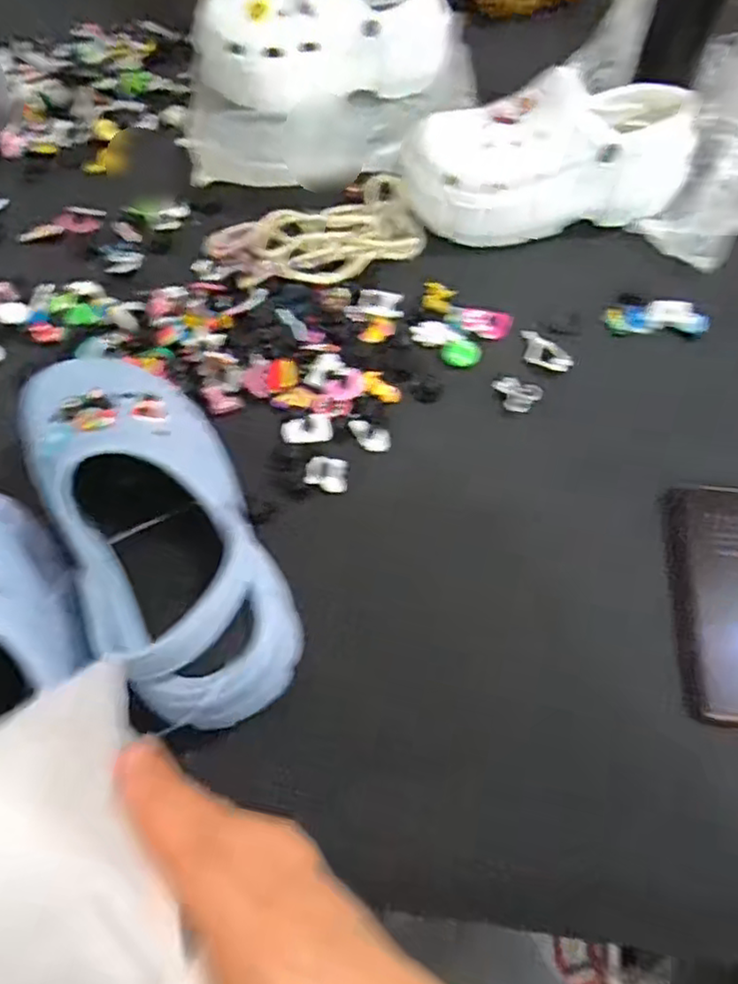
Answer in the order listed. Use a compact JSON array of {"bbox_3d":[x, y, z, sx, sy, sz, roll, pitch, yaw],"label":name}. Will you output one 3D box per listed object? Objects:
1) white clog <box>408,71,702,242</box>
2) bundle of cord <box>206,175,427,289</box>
[{"bbox_3d":[0.158,-0.295,0.573,0.239,0.093,0.091,-5,61,-3],"label":"white clog"},{"bbox_3d":[-0.045,-0.231,0.599,0.179,0.017,0.109,-25,66,-12],"label":"bundle of cord"}]

